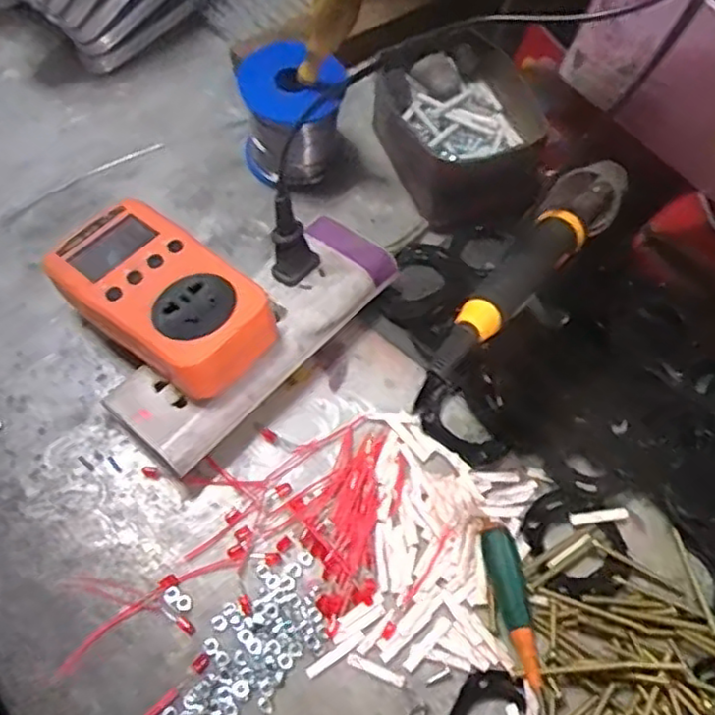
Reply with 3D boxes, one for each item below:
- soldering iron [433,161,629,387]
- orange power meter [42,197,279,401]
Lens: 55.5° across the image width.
[{"bbox_3d":[0.085,-0.051,0.319,0.029,0.022,0.204,35,47,14],"label":"soldering iron"},{"bbox_3d":[-0.104,-0.034,0.352,0.127,0.040,0.072,37,71,14],"label":"orange power meter"}]

